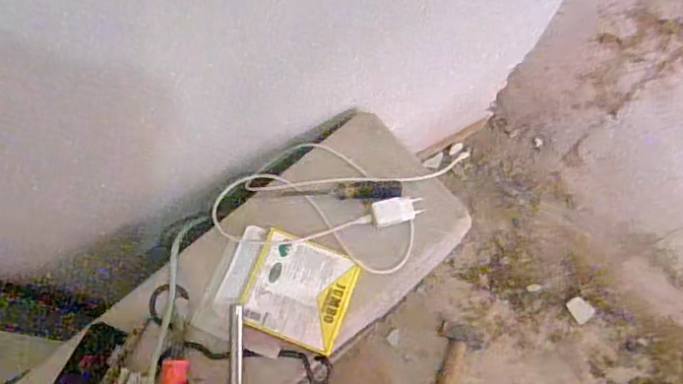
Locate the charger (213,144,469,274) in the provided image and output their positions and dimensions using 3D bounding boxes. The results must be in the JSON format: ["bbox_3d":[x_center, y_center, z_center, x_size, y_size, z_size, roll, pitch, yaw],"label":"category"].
[{"bbox_3d":[-0.017,0.016,0.832,0.338,0.047,0.195,6,71,1],"label":"charger"}]

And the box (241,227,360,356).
[{"bbox_3d":[-0.057,0.134,0.770,0.136,0.014,0.134,20,73,5],"label":"box"}]

